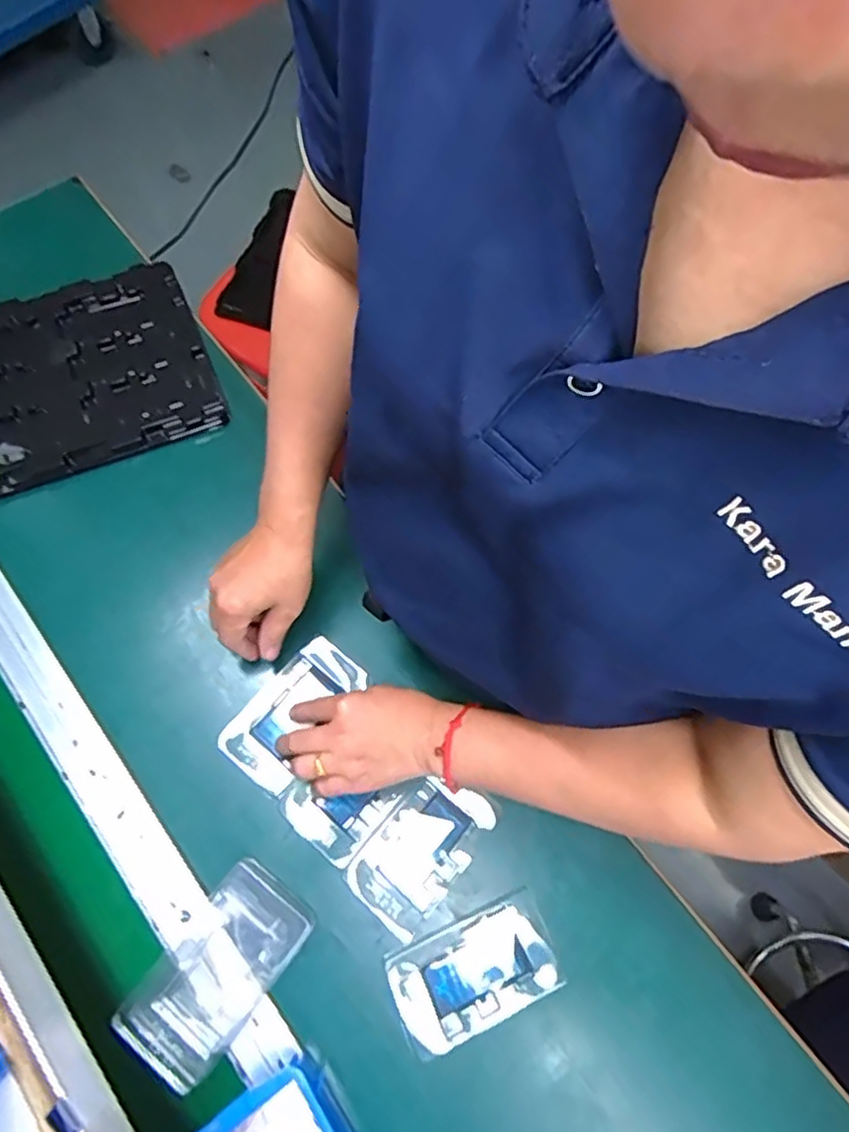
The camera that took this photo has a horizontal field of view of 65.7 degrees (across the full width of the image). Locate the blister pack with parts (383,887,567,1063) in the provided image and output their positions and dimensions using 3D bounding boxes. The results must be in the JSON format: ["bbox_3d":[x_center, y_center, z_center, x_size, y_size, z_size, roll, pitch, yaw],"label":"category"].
[{"bbox_3d":[0.039,0.314,0.508,0.126,0.014,0.074,-21,72,-10],"label":"blister pack with parts"}]

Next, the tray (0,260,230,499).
[{"bbox_3d":[-0.373,-0.197,0.674,0.281,0.023,0.223,-21,72,-10],"label":"tray"}]

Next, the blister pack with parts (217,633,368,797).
[{"bbox_3d":[-0.112,0.123,0.564,0.070,0.019,0.126,36,72,11],"label":"blister pack with parts"}]

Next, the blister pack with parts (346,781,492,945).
[{"bbox_3d":[-0.002,0.230,0.534,0.072,0.007,0.120,41,73,12],"label":"blister pack with parts"}]

